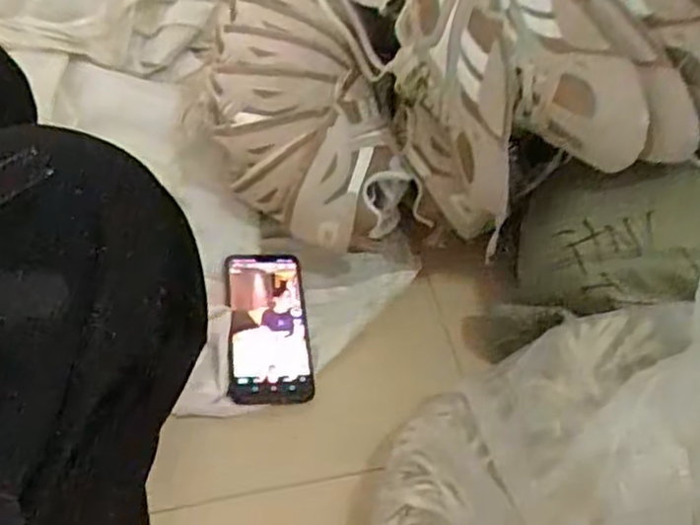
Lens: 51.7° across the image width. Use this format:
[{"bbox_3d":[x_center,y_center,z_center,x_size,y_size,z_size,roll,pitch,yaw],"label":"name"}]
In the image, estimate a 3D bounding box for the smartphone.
[{"bbox_3d":[-0.079,0.060,0.698,0.075,0.016,0.162,1,51,-13],"label":"smartphone"}]

